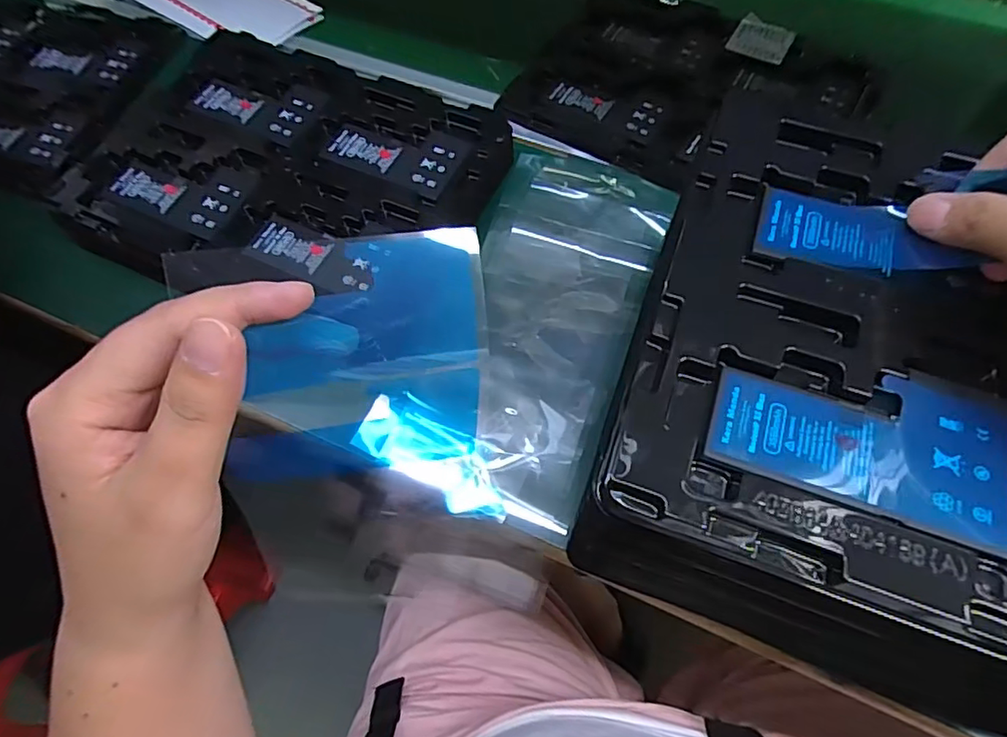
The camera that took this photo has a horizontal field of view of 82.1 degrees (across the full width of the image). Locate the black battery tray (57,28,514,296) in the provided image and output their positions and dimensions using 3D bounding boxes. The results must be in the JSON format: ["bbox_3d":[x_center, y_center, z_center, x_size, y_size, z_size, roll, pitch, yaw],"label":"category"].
[{"bbox_3d":[-0.157,-0.142,0.433,0.268,0.033,0.219,22,66,12],"label":"black battery tray"}]

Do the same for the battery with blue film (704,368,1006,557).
[{"bbox_3d":[0.130,0.021,0.209,0.101,0.004,0.058,18,65,11],"label":"battery with blue film"}]

